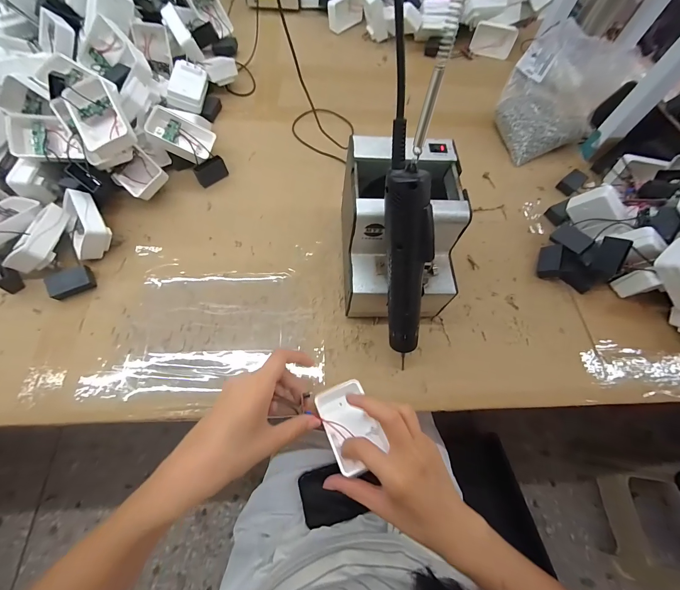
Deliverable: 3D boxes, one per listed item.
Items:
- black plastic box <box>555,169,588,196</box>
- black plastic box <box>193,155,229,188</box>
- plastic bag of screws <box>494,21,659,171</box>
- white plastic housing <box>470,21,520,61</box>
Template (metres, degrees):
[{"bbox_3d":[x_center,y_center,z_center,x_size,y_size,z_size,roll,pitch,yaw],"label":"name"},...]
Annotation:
[{"bbox_3d":[0.405,-0.196,0.536,0.056,0.015,0.031,-37,72,-17],"label":"black plastic box"},{"bbox_3d":[-0.206,-0.197,0.496,0.049,0.031,0.020,-34,71,-16],"label":"black plastic box"},{"bbox_3d":[0.385,-0.360,0.550,0.221,0.127,0.162,-35,72,-17],"label":"plastic bag of screws"},{"bbox_3d":[0.342,-0.575,0.696,0.089,0.058,0.028,8,39,-1],"label":"white plastic housing"}]

